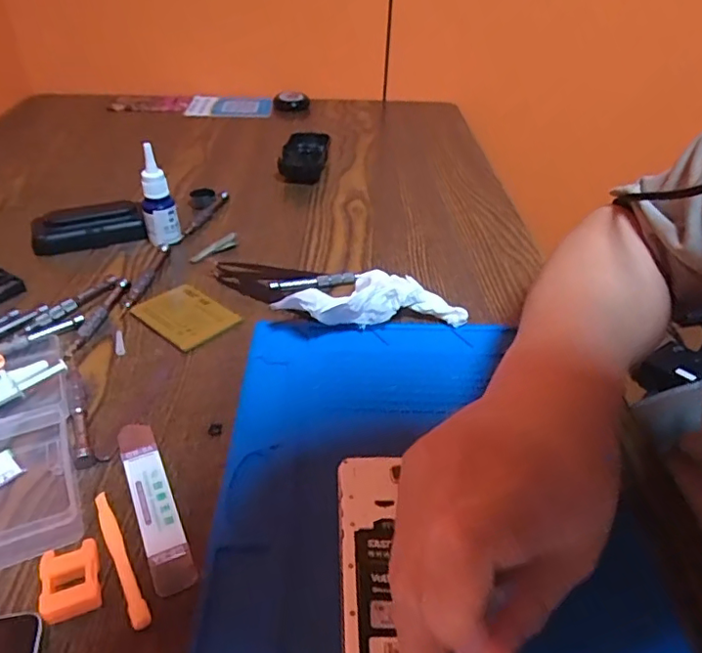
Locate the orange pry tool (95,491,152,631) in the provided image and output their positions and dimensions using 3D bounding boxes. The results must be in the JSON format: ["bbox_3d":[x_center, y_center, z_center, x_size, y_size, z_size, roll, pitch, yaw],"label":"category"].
[{"bbox_3d":[-0.119,0.117,0.285,0.008,0.005,0.082,-21,43,-26],"label":"orange pry tool"}]

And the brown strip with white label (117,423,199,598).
[{"bbox_3d":[-0.112,0.095,0.314,0.021,0.004,0.118,-17,42,-22],"label":"brown strip with white label"}]

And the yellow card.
[{"bbox_3d":[-0.133,-0.011,0.449,0.075,0.006,0.056,31,44,31],"label":"yellow card"}]

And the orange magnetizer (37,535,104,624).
[{"bbox_3d":[-0.136,0.123,0.271,0.026,0.011,0.034,-15,41,-20],"label":"orange magnetizer"}]

